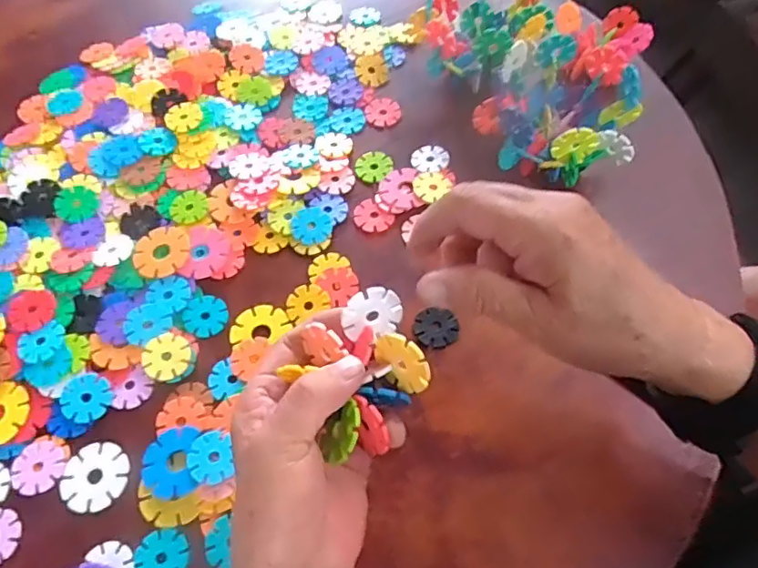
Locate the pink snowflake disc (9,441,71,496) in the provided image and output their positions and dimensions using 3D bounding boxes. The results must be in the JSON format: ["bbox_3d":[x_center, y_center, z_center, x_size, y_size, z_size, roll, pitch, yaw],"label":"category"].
[{"bbox_3d":[-0.218,0.116,0.355,0.033,0.004,0.030,0,62,0],"label":"pink snowflake disc"}]

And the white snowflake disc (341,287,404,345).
[{"bbox_3d":[-0.004,0.015,0.277,0.030,0.026,0.004,-18,27,-11],"label":"white snowflake disc"}]

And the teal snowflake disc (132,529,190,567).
[{"bbox_3d":[-0.128,0.161,0.326,0.031,0.004,0.032,0,62,0],"label":"teal snowflake disc"}]

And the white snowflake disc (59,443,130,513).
[{"bbox_3d":[-0.180,0.122,0.354,0.040,0.004,0.040,0,62,0],"label":"white snowflake disc"}]

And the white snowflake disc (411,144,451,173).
[{"bbox_3d":[0.044,-0.107,0.474,0.033,0.005,0.032,0,62,0],"label":"white snowflake disc"}]

